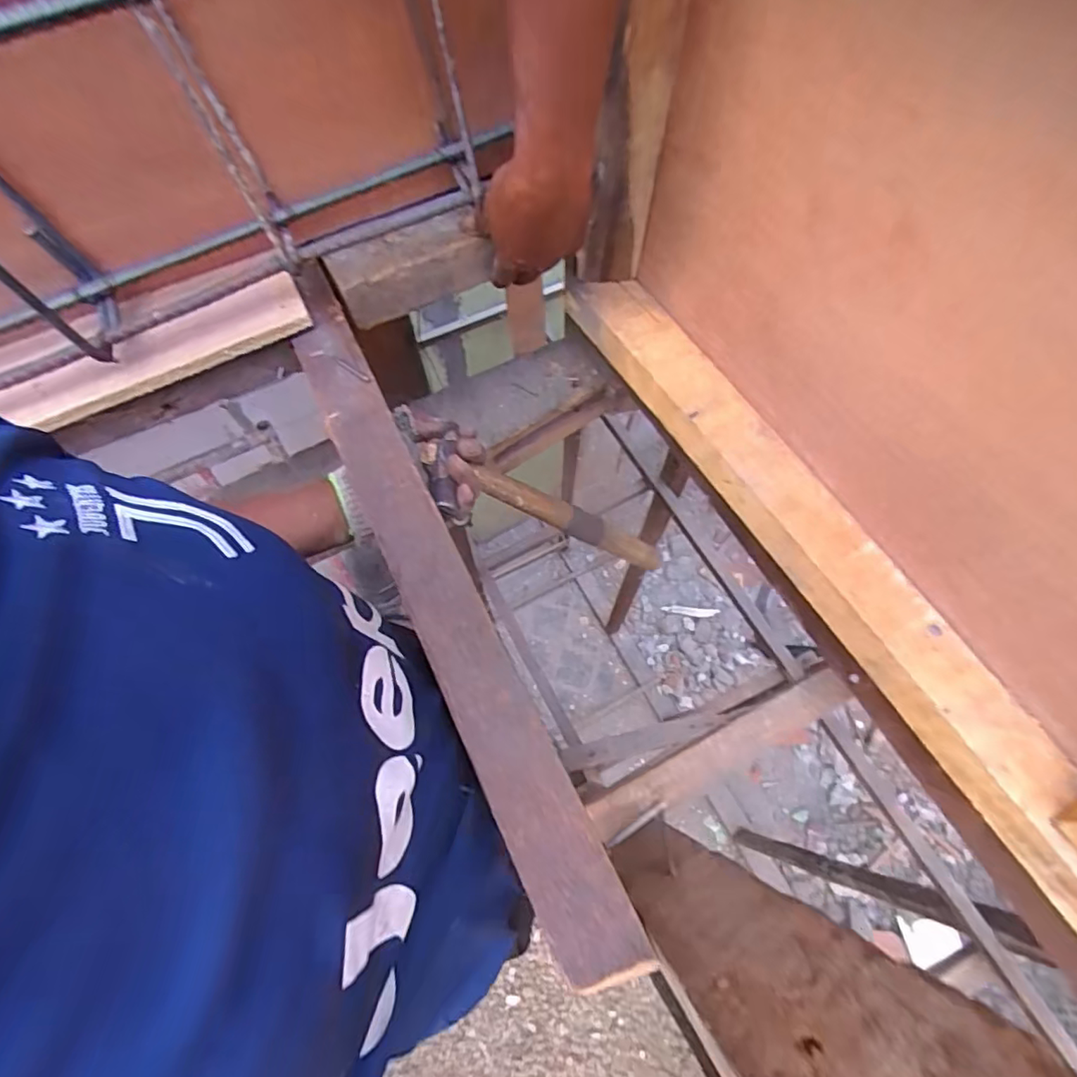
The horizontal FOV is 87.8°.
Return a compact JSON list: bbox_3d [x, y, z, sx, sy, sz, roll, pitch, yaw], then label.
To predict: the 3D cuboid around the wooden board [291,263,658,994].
[{"bbox_3d":[-0.087,0.005,0.395,0.051,0.016,0.553,-25,68,-10],"label":"wooden board"}]

